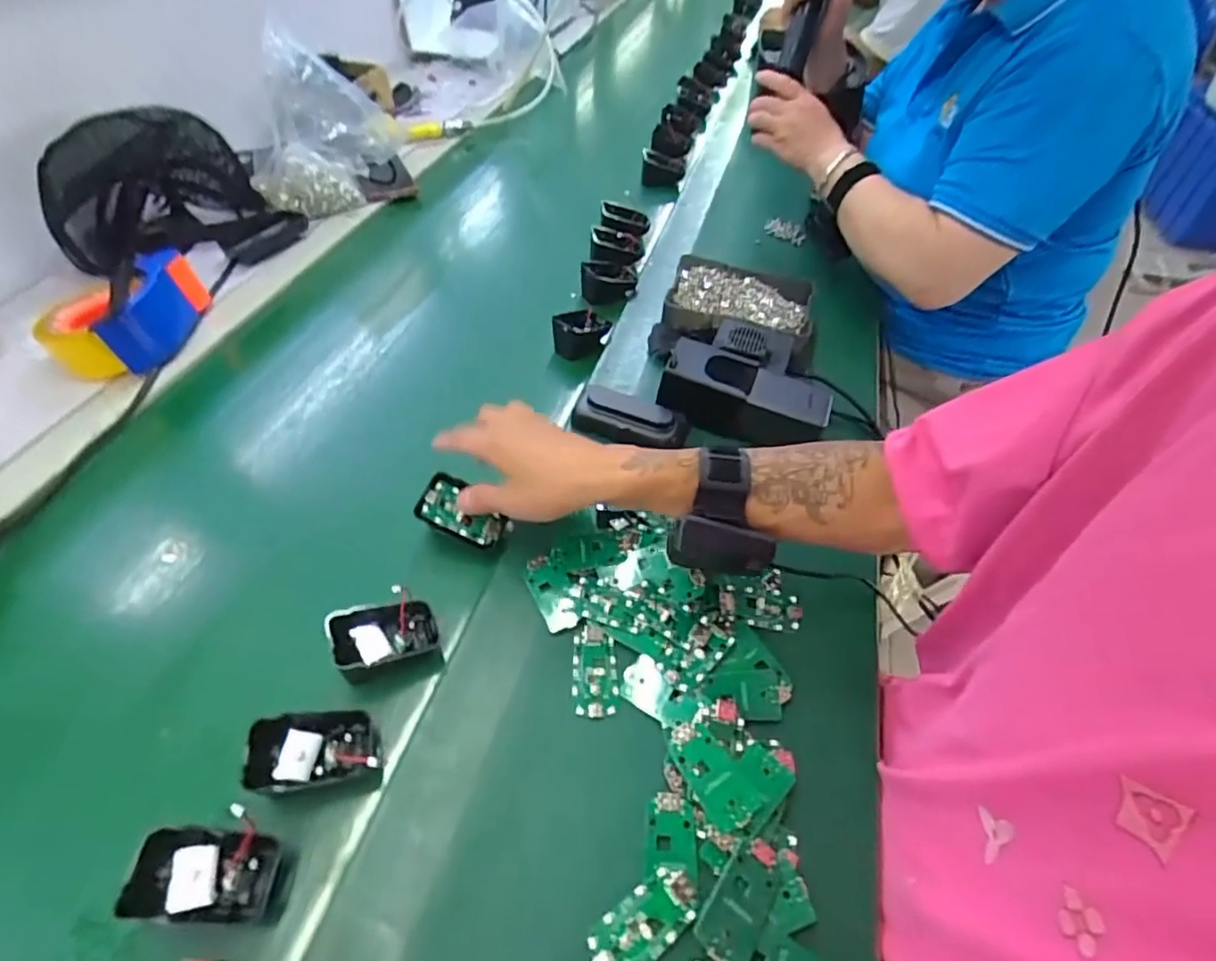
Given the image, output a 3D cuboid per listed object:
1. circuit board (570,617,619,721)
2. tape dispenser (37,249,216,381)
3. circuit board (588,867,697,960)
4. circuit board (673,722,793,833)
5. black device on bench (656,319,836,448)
[{"bbox_3d":[-0.009,0.131,0.425,0.031,0.009,0.066,0,50,-1],"label":"circuit board"},{"bbox_3d":[-0.501,-0.172,0.620,0.108,0.057,0.136,4,50,2],"label":"tape dispenser"},{"bbox_3d":[0.020,0.242,0.330,0.063,0.006,0.031,-30,56,-24],"label":"circuit board"},{"bbox_3d":[0.081,0.176,0.381,0.065,0.012,0.065,-23,54,-19],"label":"circuit board"},{"bbox_3d":[0.135,-0.104,0.594,0.150,0.064,0.115,10,50,7],"label":"black device on bench"}]

